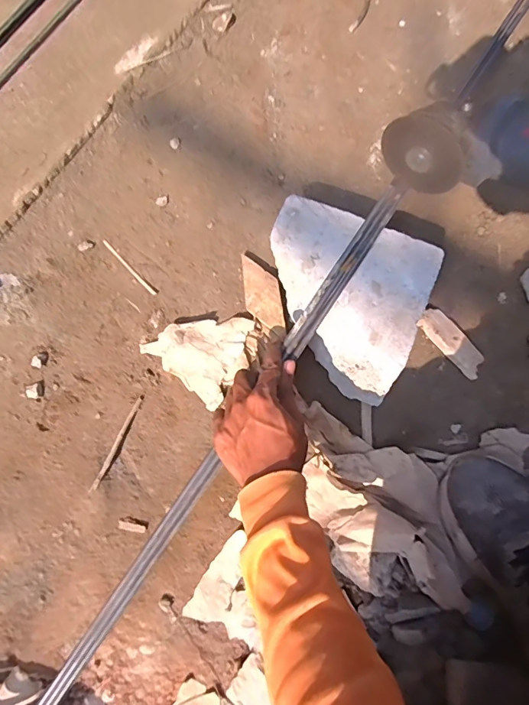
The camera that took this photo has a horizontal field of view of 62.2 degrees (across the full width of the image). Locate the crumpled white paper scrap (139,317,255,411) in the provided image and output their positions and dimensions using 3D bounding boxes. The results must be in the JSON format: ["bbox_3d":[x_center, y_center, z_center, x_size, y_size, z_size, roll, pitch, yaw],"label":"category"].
[{"bbox_3d":[-0.071,-0.007,0.550,0.112,0.017,0.111,41,81,7],"label":"crumpled white paper scrap"}]

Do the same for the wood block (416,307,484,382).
[{"bbox_3d":[0.236,-0.014,0.551,0.035,0.021,0.098,-44,82,-9],"label":"wood block"}]

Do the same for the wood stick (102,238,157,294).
[{"bbox_3d":[-0.180,-0.113,0.578,0.006,0.004,0.108,-43,82,-9],"label":"wood stick"}]

